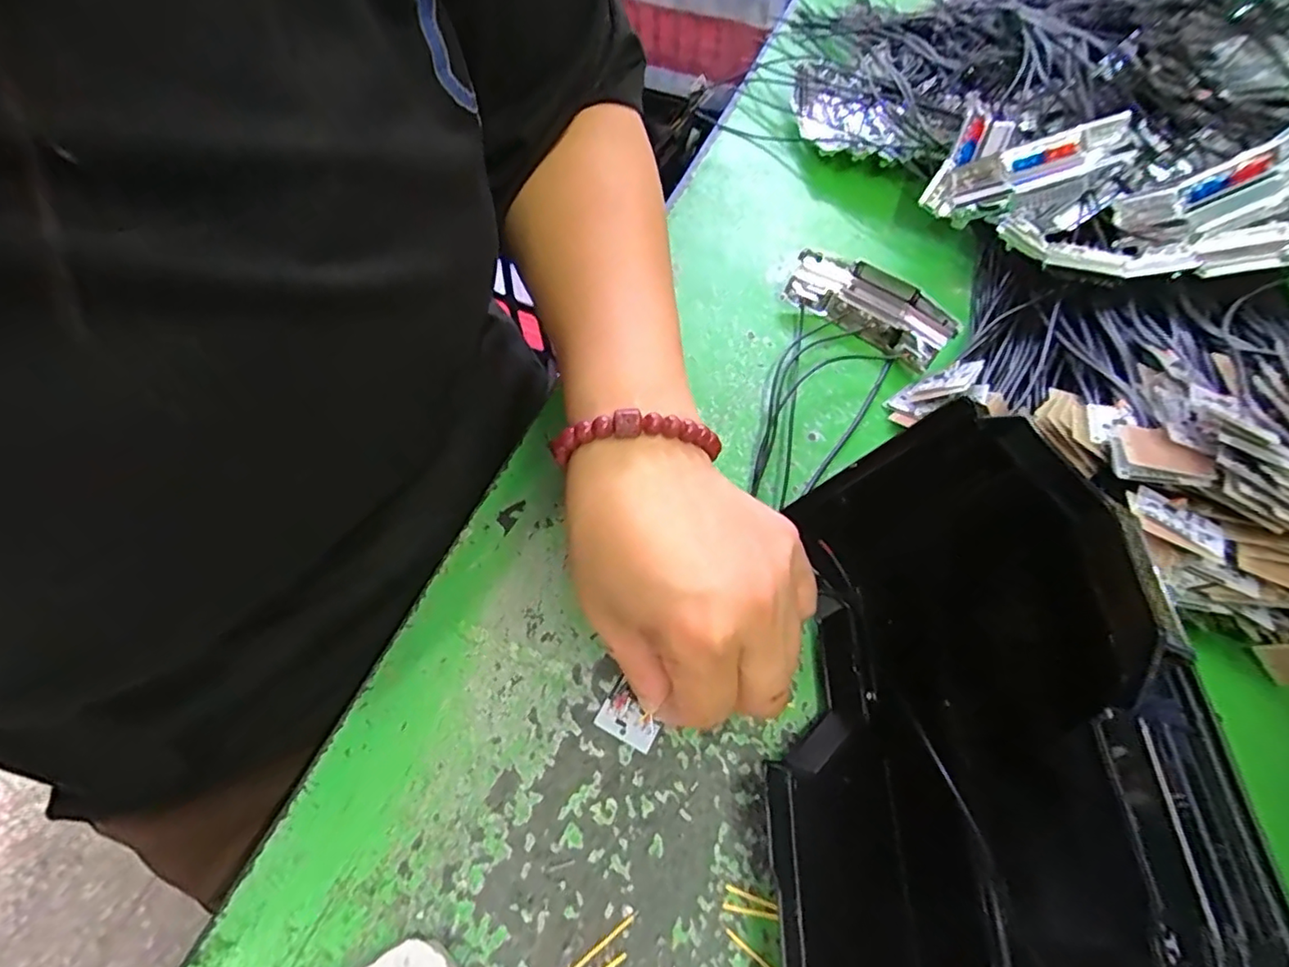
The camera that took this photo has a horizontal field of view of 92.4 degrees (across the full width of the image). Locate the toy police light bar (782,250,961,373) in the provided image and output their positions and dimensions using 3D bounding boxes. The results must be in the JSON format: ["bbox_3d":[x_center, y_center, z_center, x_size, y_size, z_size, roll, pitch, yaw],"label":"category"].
[{"bbox_3d":[0.133,-0.106,0.365,0.098,0.028,0.036,39,65,19],"label":"toy police light bar"}]

